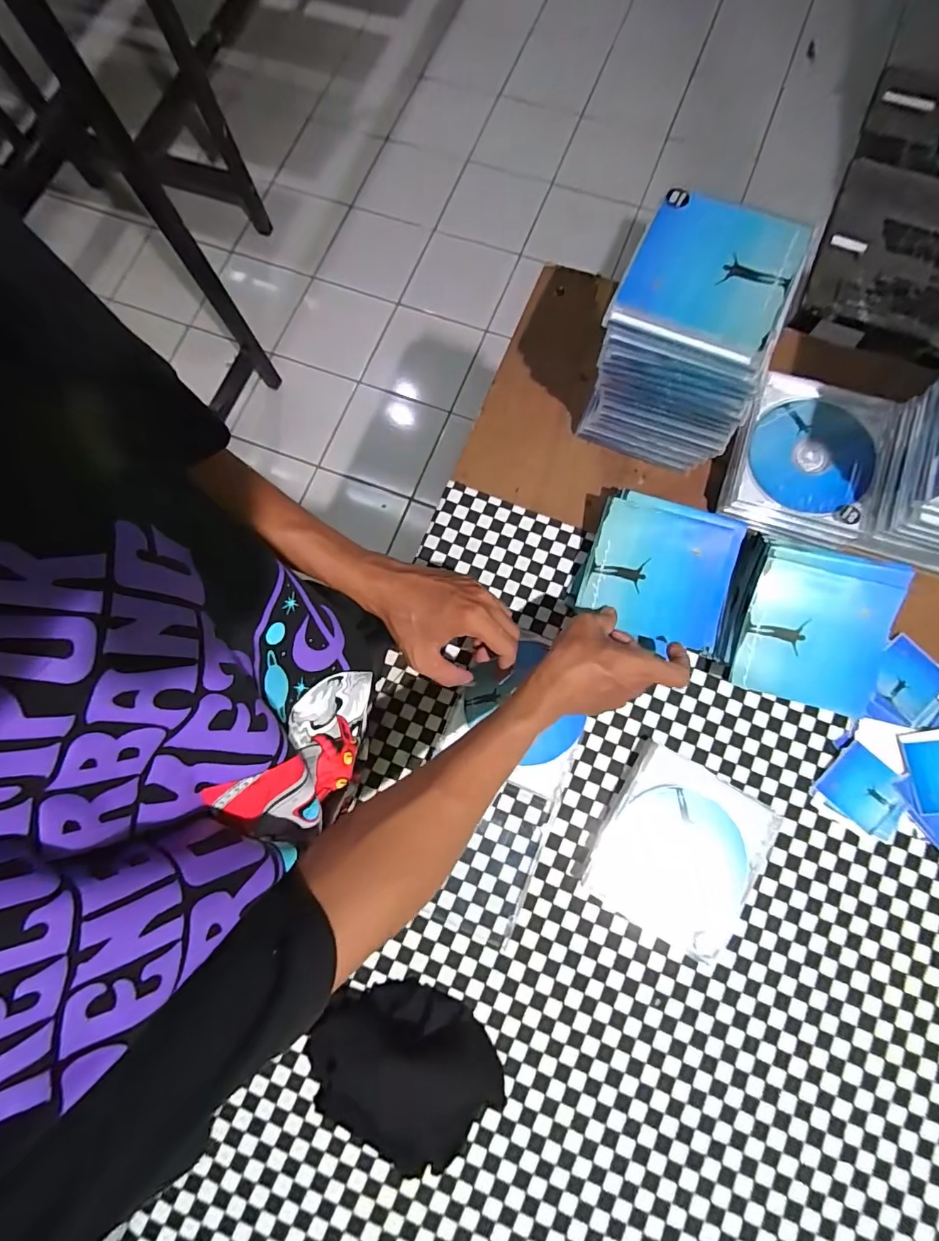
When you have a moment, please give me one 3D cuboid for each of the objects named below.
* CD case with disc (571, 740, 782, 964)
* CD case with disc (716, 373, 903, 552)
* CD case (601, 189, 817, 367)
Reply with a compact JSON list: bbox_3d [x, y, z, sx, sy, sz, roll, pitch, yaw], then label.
[{"bbox_3d":[0.186,0.204,0.426,0.138,0.014,0.146,31,81,6],"label":"CD case with disc"},{"bbox_3d":[0.324,-0.152,0.461,0.132,0.016,0.152,18,85,7],"label":"CD case with disc"},{"bbox_3d":[0.187,-0.269,0.372,0.117,0.011,0.131,25,80,5],"label":"CD case"}]

